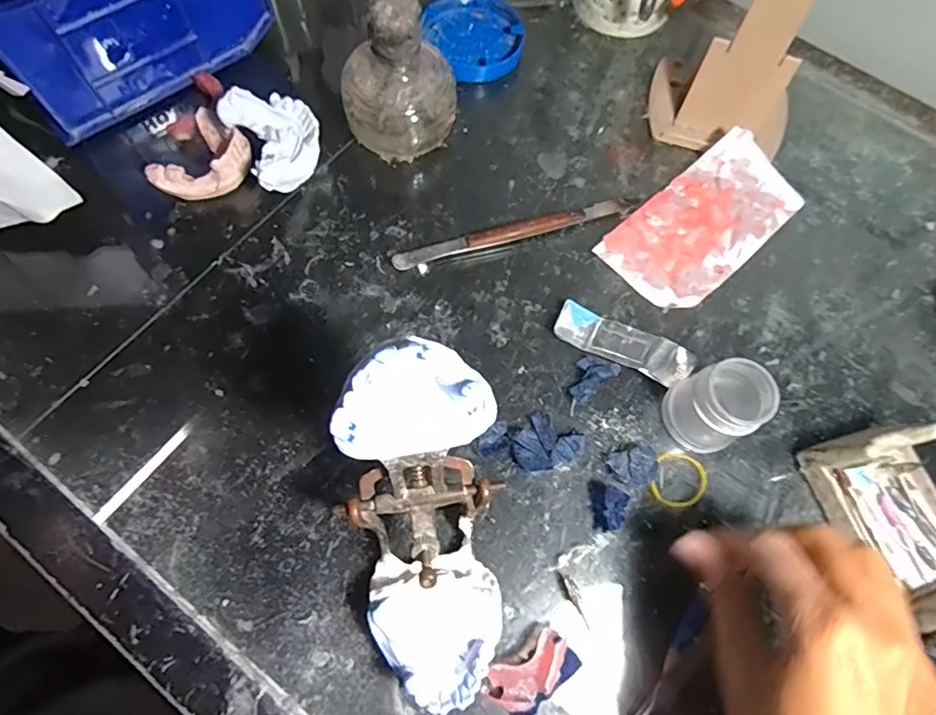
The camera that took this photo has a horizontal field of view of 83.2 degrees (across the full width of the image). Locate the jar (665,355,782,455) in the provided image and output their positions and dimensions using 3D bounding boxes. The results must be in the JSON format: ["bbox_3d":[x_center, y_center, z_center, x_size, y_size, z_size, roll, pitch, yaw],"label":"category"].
[{"bbox_3d":[0.140,0.026,0.295,0.043,0.050,0.043,1,69,-2],"label":"jar"}]

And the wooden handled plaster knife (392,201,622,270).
[{"bbox_3d":[0.027,-0.083,0.352,0.156,0.009,0.011,-16,71,-8],"label":"wooden handled plaster knife"}]

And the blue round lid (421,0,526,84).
[{"bbox_3d":[0.005,-0.256,0.415,0.067,0.020,0.079,-32,74,-13],"label":"blue round lid"}]

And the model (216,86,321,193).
[{"bbox_3d":[-0.124,-0.142,0.350,0.053,0.038,0.069,-30,74,-13],"label":"model"}]

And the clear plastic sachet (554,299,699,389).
[{"bbox_3d":[0.096,-0.008,0.327,0.085,0.009,0.026,25,70,7],"label":"clear plastic sachet"}]

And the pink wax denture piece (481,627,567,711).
[{"bbox_3d":[0.029,0.154,0.257,0.044,0.018,0.022,-29,73,-12],"label":"pink wax denture piece"}]

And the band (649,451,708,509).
[{"bbox_3d":[0.121,0.070,0.301,0.030,0.004,0.032,1,69,-2],"label":"band"}]

